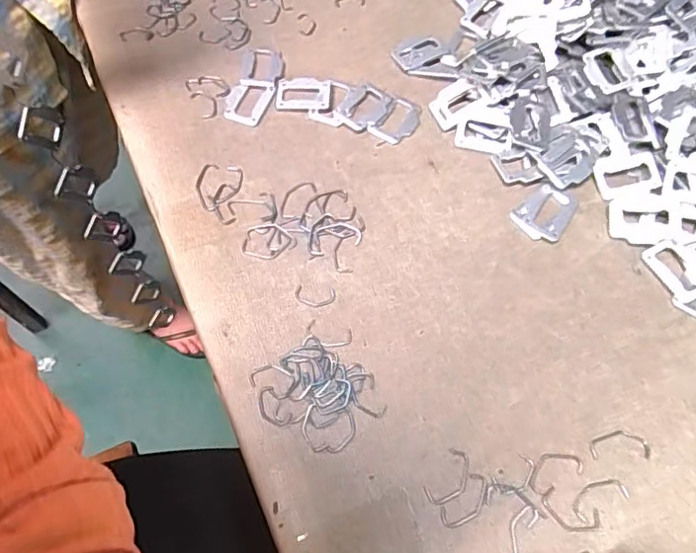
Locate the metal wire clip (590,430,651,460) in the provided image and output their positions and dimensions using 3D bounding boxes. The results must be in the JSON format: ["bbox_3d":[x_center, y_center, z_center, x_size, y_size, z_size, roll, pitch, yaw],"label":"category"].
[{"bbox_3d":[0.190,0.117,0.391,0.041,0.004,0.020,2,63,-2],"label":"metal wire clip"}]

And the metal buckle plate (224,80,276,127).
[{"bbox_3d":[-0.089,-0.162,0.512,0.035,0.006,0.050,18,64,6],"label":"metal buckle plate"}]

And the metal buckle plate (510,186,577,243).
[{"bbox_3d":[0.168,-0.054,0.474,0.042,0.006,0.051,40,68,16],"label":"metal buckle plate"}]

